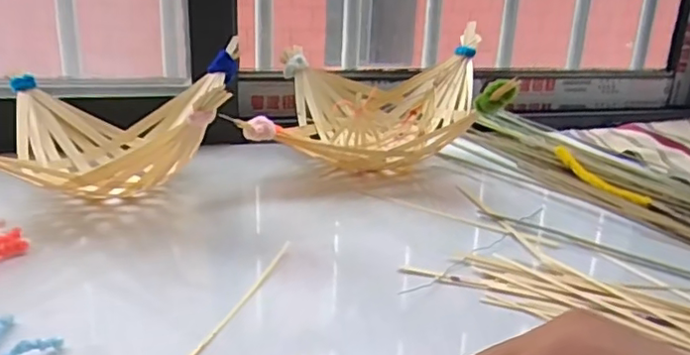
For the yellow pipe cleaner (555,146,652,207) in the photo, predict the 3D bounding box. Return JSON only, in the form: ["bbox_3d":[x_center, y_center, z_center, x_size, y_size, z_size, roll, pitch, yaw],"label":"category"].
[{"bbox_3d":[0.227,-0.001,0.554,0.007,0.018,0.111,41,4,-38],"label":"yellow pipe cleaner"}]

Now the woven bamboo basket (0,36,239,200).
[{"bbox_3d":[-0.191,-0.034,0.487,0.205,0.099,0.195,-1,20,-9],"label":"woven bamboo basket"}]

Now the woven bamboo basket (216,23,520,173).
[{"bbox_3d":[0.029,-0.064,0.577,0.207,0.114,0.186,3,20,3],"label":"woven bamboo basket"}]

